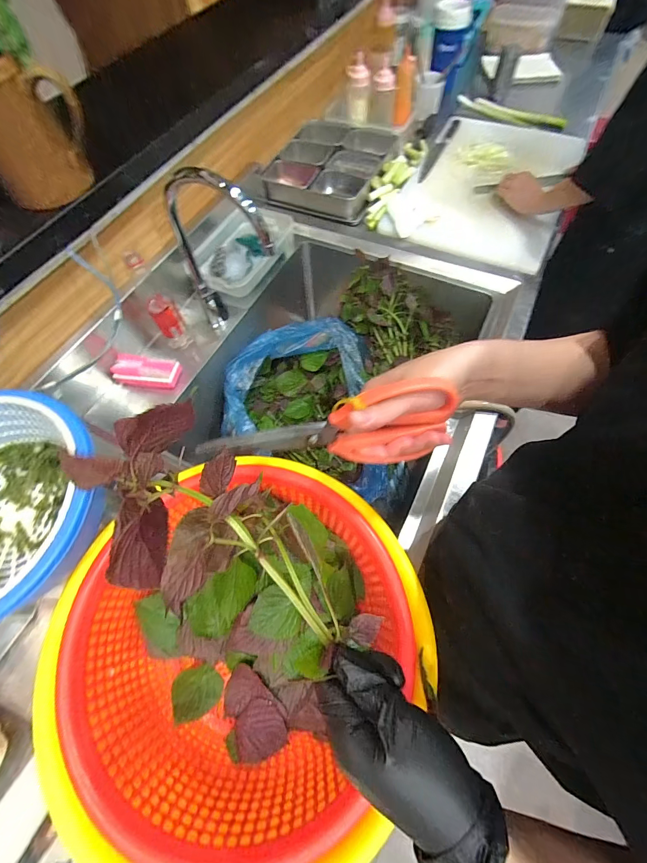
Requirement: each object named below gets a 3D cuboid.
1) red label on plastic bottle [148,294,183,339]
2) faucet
[{"bbox_3d":[-0.322,-0.234,0.729,0.051,0.079,0.047,-27,65,-10],"label":"red label on plastic bottle"},{"bbox_3d":[-0.179,-0.293,0.653,0.208,0.330,0.057,25,67,15],"label":"faucet"}]

